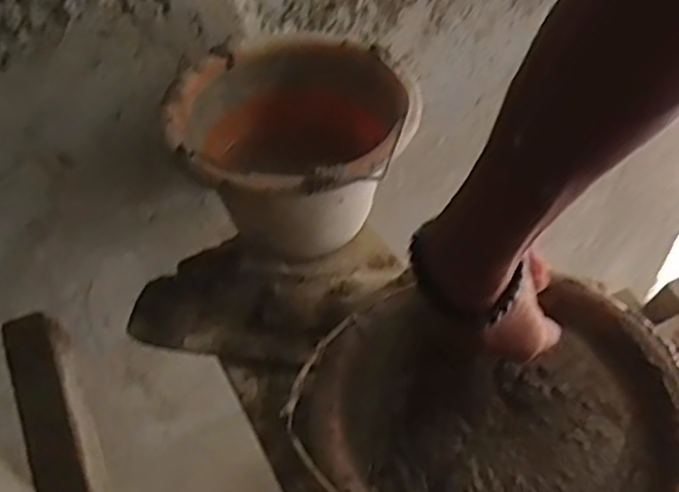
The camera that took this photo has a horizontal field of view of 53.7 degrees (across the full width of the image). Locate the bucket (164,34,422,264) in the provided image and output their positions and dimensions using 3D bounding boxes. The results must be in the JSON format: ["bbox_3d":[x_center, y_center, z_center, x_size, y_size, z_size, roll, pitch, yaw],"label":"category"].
[{"bbox_3d":[-0.045,-0.101,0.729,0.242,0.155,0.250,-1,50,1],"label":"bucket"}]

